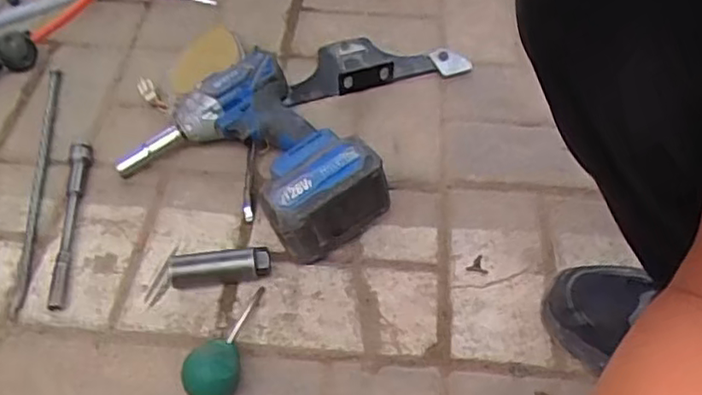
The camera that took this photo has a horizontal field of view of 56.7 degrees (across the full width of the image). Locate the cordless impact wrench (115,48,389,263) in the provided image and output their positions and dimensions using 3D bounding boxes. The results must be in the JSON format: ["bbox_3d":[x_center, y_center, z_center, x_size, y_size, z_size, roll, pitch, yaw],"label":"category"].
[{"bbox_3d":[-0.106,-0.034,0.638,0.183,0.081,0.228,-30,57,-22],"label":"cordless impact wrench"}]

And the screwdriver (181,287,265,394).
[{"bbox_3d":[-0.103,0.122,0.562,0.041,0.042,0.119,11,34,9],"label":"screwdriver"}]

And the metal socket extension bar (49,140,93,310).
[{"bbox_3d":[-0.277,0.022,0.643,0.020,0.024,0.192,-5,51,-4],"label":"metal socket extension bar"}]

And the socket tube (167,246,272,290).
[{"bbox_3d":[-0.121,0.064,0.602,0.091,0.033,0.026,-8,52,-6],"label":"socket tube"}]

